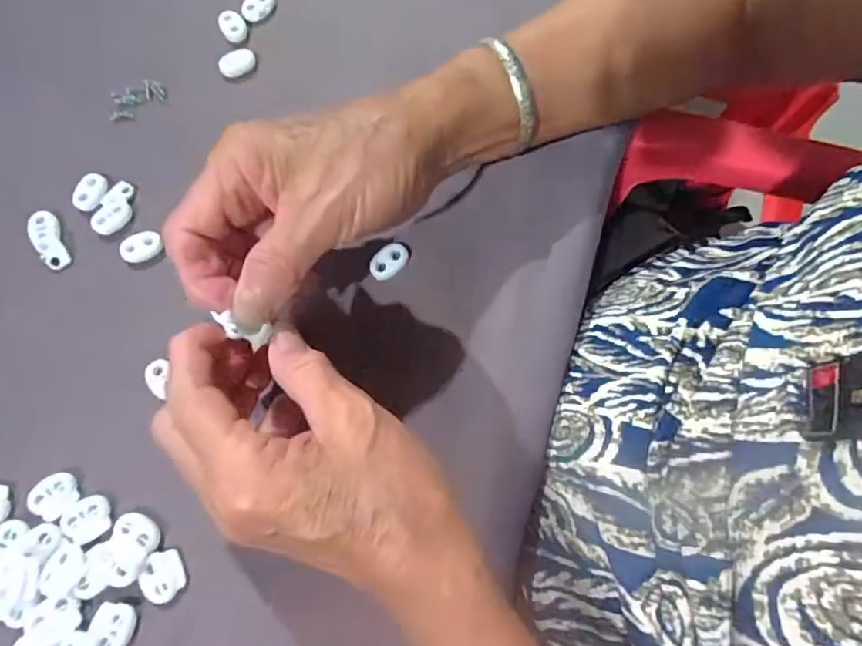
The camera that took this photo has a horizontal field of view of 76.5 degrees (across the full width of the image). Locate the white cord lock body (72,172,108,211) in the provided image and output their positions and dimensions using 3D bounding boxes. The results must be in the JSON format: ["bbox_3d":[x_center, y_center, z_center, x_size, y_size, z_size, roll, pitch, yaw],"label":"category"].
[{"bbox_3d":[-0.192,-0.074,0.307,0.015,0.005,0.021,22,74,7],"label":"white cord lock body"}]

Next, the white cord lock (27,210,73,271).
[{"bbox_3d":[-0.211,-0.046,0.301,0.014,0.008,0.034,-29,75,-8],"label":"white cord lock"}]

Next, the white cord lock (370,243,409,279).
[{"bbox_3d":[-0.023,-0.033,0.297,0.022,0.009,0.015,-30,75,-8],"label":"white cord lock"}]

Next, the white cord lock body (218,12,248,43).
[{"bbox_3d":[-0.124,-0.186,0.342,0.015,0.009,0.018,-26,74,-7],"label":"white cord lock body"}]

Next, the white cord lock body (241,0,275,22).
[{"bbox_3d":[-0.110,-0.201,0.347,0.022,0.011,0.011,-40,77,-11],"label":"white cord lock body"}]

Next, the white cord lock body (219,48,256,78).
[{"bbox_3d":[-0.119,-0.160,0.335,0.022,0.008,0.013,-26,74,-7],"label":"white cord lock body"}]

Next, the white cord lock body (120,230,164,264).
[{"bbox_3d":[-0.159,-0.042,0.300,0.022,0.005,0.015,-27,74,-7],"label":"white cord lock body"}]

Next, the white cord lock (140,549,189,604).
[{"bbox_3d":[-0.125,0.117,0.253,0.018,0.005,0.021,-22,74,-6],"label":"white cord lock"}]

